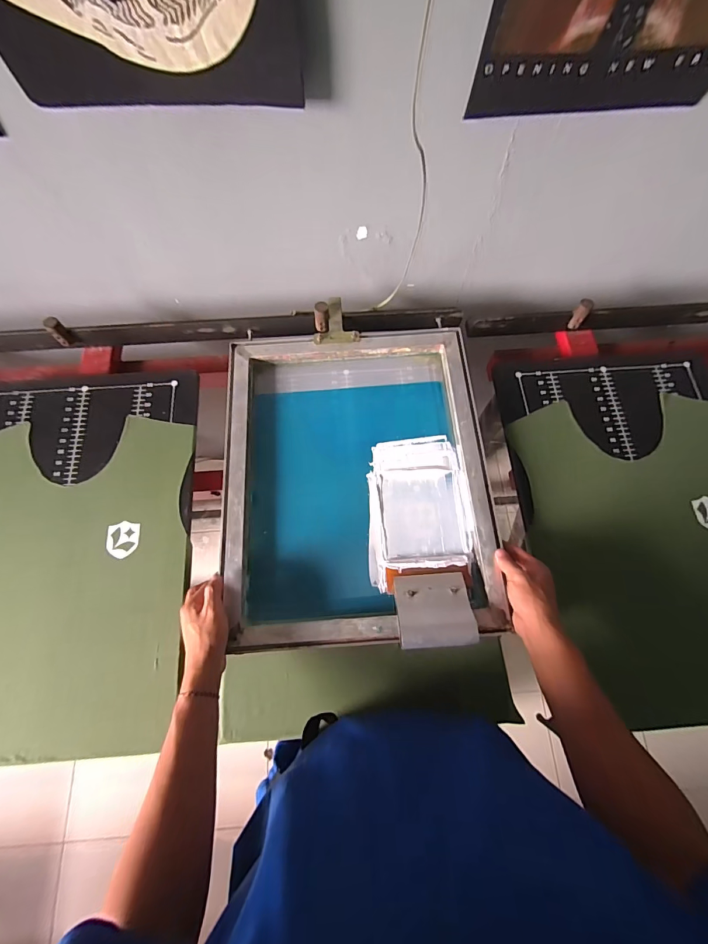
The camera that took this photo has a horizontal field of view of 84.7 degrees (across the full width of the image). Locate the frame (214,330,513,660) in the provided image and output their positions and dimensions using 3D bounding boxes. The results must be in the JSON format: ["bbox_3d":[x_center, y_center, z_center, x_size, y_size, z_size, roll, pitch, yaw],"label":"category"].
[{"bbox_3d":[0.001,0.001,0.637,0.411,0.041,0.515,-3,70,-2],"label":"frame"}]

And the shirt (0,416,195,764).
[{"bbox_3d":[-0.459,0.154,0.586,0.389,0.019,0.481,-4,70,-2],"label":"shirt"}]

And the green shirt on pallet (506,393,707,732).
[{"bbox_3d":[0.480,0.120,0.635,0.373,0.081,0.497,-6,70,-3],"label":"green shirt on pallet"}]

